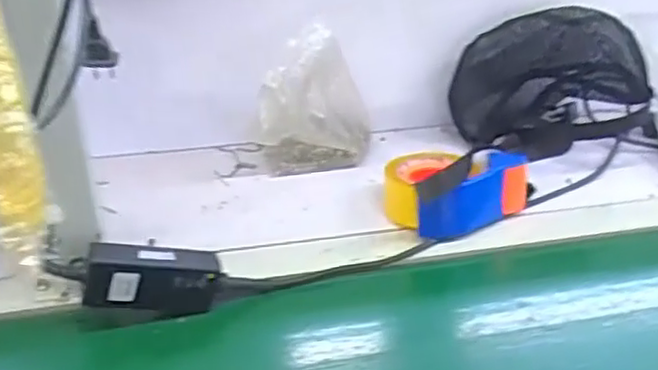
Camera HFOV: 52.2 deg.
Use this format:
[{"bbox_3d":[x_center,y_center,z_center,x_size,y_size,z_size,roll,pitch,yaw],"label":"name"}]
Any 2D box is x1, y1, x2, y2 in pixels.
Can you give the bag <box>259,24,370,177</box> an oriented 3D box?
[{"bbox_3d":[-0.015,-0.096,0.814,0.136,0.163,0.075,0,32,-3],"label":"bag"}]

